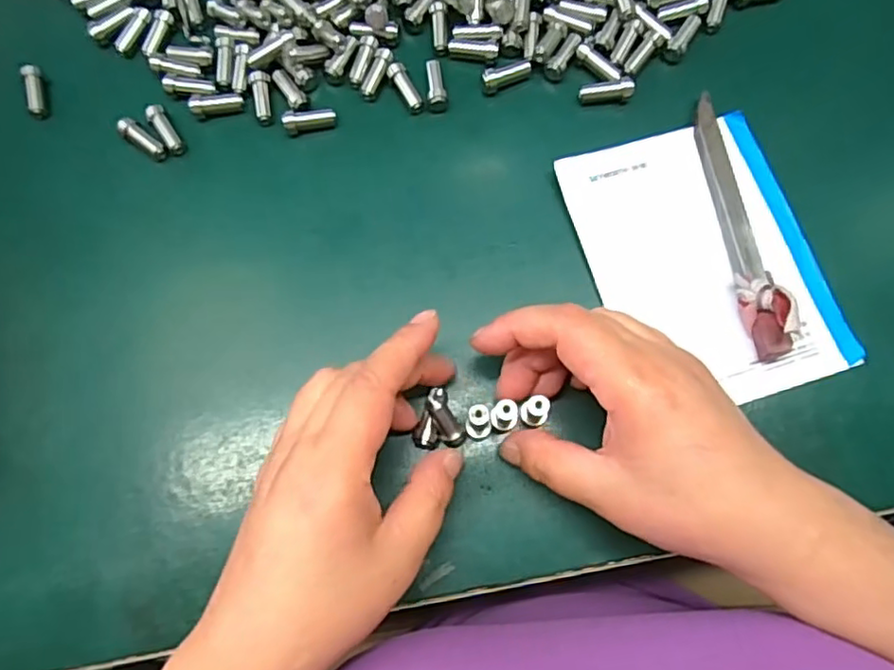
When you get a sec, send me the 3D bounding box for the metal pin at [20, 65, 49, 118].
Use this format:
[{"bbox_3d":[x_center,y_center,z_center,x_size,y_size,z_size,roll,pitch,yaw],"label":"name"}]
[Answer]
[{"bbox_3d":[-0.219,-0.130,0.333,0.006,0.010,0.030,-19,76,-4],"label":"metal pin"}]

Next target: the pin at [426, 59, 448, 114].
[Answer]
[{"bbox_3d":[-0.006,-0.132,0.329,0.010,0.008,0.028,-5,76,-1],"label":"pin"}]

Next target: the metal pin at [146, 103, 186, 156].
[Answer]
[{"bbox_3d":[-0.146,-0.107,0.323,0.009,0.007,0.029,-32,78,-7],"label":"metal pin"}]

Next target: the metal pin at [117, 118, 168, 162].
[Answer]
[{"bbox_3d":[-0.156,-0.101,0.322,0.028,0.007,0.009,38,80,9],"label":"metal pin"}]

